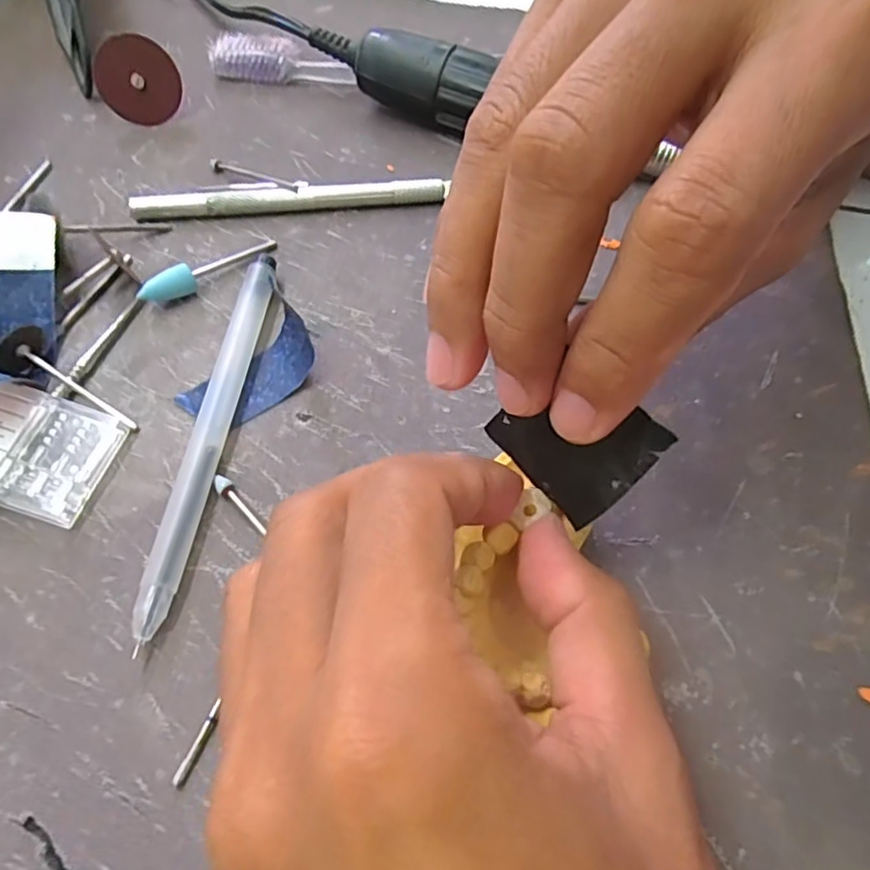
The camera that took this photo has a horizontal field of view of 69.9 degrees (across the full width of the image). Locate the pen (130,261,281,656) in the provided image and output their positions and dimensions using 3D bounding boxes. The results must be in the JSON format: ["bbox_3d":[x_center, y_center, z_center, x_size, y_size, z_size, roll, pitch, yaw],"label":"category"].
[{"bbox_3d":[-0.066,-0.003,0.183,0.011,0.010,0.122,6,61,3],"label":"pen"}]

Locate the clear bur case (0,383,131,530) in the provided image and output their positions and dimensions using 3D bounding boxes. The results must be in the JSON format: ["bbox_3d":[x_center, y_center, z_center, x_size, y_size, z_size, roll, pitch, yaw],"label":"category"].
[{"bbox_3d":[-0.117,0.004,0.178,0.045,0.012,0.033,15,62,8],"label":"clear bur case"}]

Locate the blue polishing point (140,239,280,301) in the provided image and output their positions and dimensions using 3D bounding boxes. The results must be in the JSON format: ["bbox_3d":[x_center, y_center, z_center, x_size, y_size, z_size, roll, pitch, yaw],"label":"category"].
[{"bbox_3d":[-0.077,-0.057,0.214,0.049,0.010,0.007,-34,66,-18],"label":"blue polishing point"}]

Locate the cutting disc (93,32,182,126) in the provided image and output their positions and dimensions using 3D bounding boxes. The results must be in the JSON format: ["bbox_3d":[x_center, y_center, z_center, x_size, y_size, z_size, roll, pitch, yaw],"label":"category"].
[{"bbox_3d":[-0.119,-0.142,0.251,0.031,0.031,0.004,10,31,-25],"label":"cutting disc"}]

